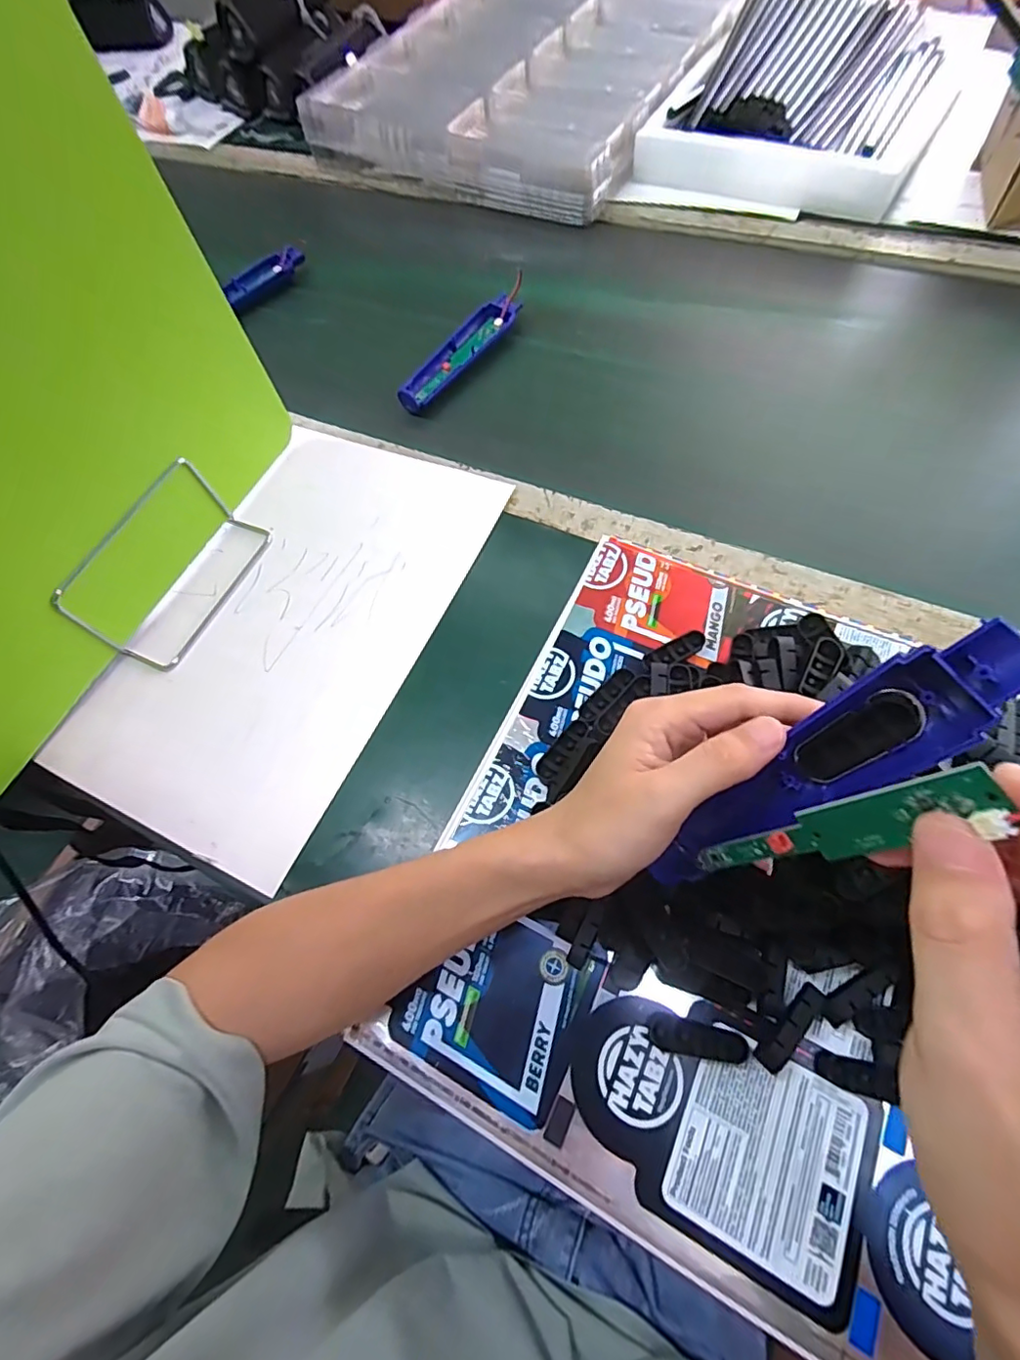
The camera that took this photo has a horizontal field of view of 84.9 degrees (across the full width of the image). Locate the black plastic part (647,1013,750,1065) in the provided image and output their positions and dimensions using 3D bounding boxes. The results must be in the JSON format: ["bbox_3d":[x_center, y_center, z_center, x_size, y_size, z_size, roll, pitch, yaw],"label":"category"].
[{"bbox_3d":[0.098,0.188,0.292,0.047,0.008,0.016,9,66,10],"label":"black plastic part"}]

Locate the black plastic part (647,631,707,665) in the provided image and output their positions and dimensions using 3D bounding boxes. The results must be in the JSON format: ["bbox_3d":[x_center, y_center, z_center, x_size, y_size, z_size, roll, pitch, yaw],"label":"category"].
[{"bbox_3d":[0.115,-0.020,0.389,0.043,0.009,0.014,-28,65,-7],"label":"black plastic part"}]

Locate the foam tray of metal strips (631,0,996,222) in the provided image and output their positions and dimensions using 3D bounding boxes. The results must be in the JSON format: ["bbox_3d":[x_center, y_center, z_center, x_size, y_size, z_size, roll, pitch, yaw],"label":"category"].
[{"bbox_3d":[0.364,-0.699,0.665,0.294,0.088,0.375,28,67,16],"label":"foam tray of metal strips"}]

